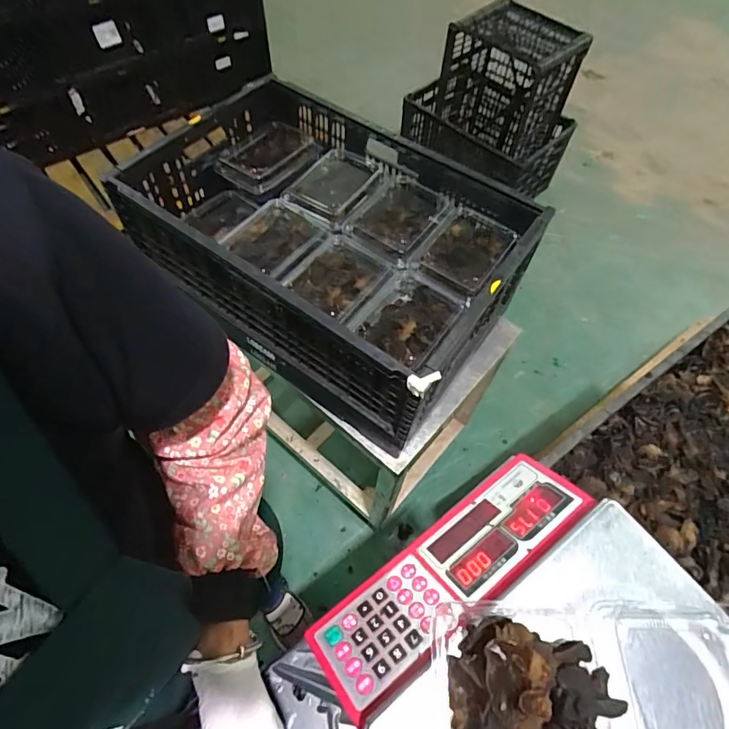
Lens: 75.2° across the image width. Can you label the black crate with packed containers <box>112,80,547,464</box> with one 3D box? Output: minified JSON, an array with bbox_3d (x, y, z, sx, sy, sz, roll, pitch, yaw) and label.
[{"bbox_3d":[-0.072,-0.211,0.836,0.624,0.237,0.387,34,64,16],"label":"black crate with packed containers"}]

